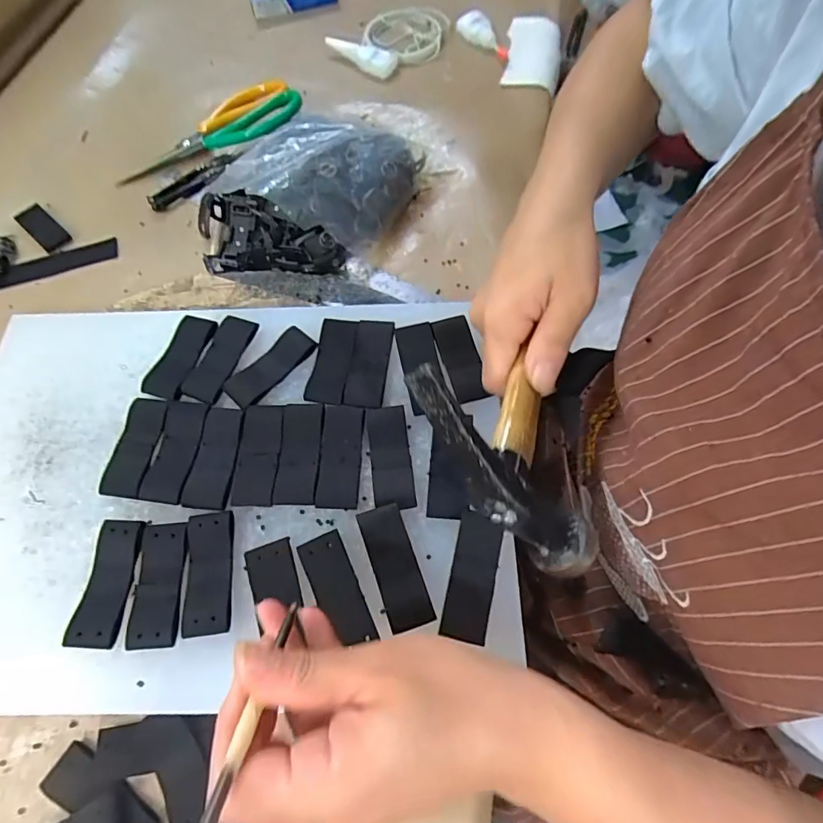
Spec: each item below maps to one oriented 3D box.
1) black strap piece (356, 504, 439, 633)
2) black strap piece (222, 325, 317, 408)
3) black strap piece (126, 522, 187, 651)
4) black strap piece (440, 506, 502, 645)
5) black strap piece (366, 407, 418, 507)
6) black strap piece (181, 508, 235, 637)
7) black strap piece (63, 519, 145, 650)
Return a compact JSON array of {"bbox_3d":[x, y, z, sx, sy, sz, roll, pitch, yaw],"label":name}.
[{"bbox_3d":[-0.009,0.086,0.269,0.024,0.004,0.066,-18,69,-9],"label":"black strap piece"},{"bbox_3d":[-0.096,-0.031,0.330,0.027,0.005,0.065,40,73,20],"label":"black strap piece"},{"bbox_3d":[-0.143,0.096,0.271,0.026,0.004,0.066,-5,64,1],"label":"black strap piece"},{"bbox_3d":[0.034,0.088,0.265,0.024,0.009,0.064,11,65,9],"label":"black strap piece"},{"bbox_3d":[-0.013,0.028,0.299,0.024,0.005,0.065,-8,64,0],"label":"black strap piece"},{"bbox_3d":[-0.114,0.090,0.272,0.028,0.004,0.066,-9,64,-1],"label":"black strap piece"},{"bbox_3d":[-0.172,0.096,0.273,0.027,0.004,0.068,1,63,3],"label":"black strap piece"}]

